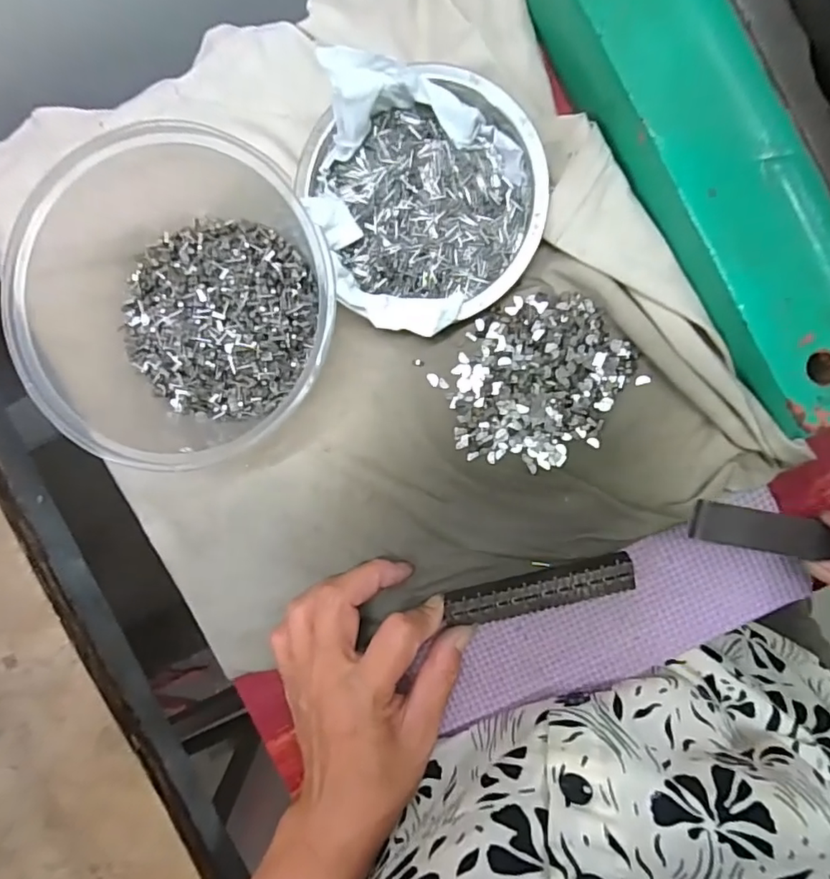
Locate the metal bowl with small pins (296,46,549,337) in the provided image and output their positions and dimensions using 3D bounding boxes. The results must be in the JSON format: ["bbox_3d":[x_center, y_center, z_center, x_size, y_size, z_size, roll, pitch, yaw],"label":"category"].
[{"bbox_3d":[0.002,-0.115,0.268,0.115,0.033,0.120,0,92,4],"label":"metal bowl with small pins"}]

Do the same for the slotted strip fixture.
[{"bbox_3d":[0.064,0.079,0.283,0.096,0.010,0.023,-15,91,5],"label":"slotted strip fixture"}]

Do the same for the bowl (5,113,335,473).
[{"bbox_3d":[-0.105,-0.058,0.254,0.132,0.061,0.136,0,92,4],"label":"bowl"}]

